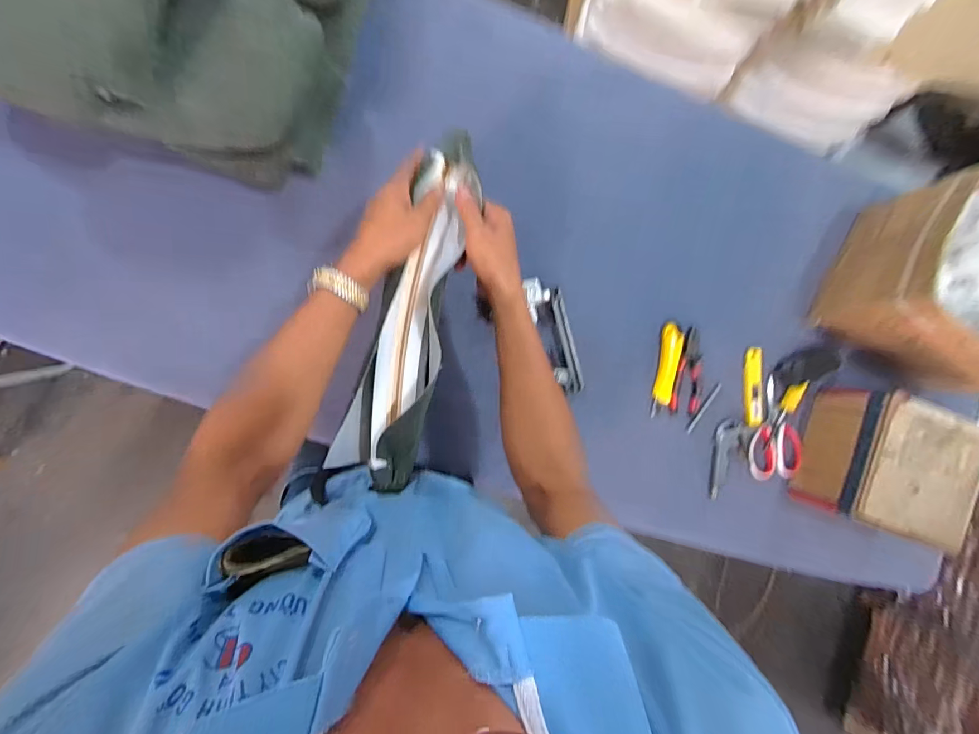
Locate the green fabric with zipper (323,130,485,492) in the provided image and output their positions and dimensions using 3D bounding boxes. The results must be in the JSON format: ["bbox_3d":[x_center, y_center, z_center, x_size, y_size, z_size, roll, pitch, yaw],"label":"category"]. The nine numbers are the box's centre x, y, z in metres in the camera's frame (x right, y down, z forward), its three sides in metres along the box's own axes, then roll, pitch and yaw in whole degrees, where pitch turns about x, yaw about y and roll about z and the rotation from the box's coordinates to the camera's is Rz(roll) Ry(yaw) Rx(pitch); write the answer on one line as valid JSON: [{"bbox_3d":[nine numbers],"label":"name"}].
[{"bbox_3d":[-0.085,-0.061,0.480,0.086,0.038,0.391,14,91,-9],"label":"green fabric with zipper"}]

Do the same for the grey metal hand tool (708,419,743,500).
[{"bbox_3d":[0.405,0.158,0.748,0.044,0.010,0.138,21,87,-9],"label":"grey metal hand tool"}]

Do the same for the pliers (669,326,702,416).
[{"bbox_3d":[0.346,0.007,0.733,0.053,0.011,0.146,10,89,-9],"label":"pliers"}]

